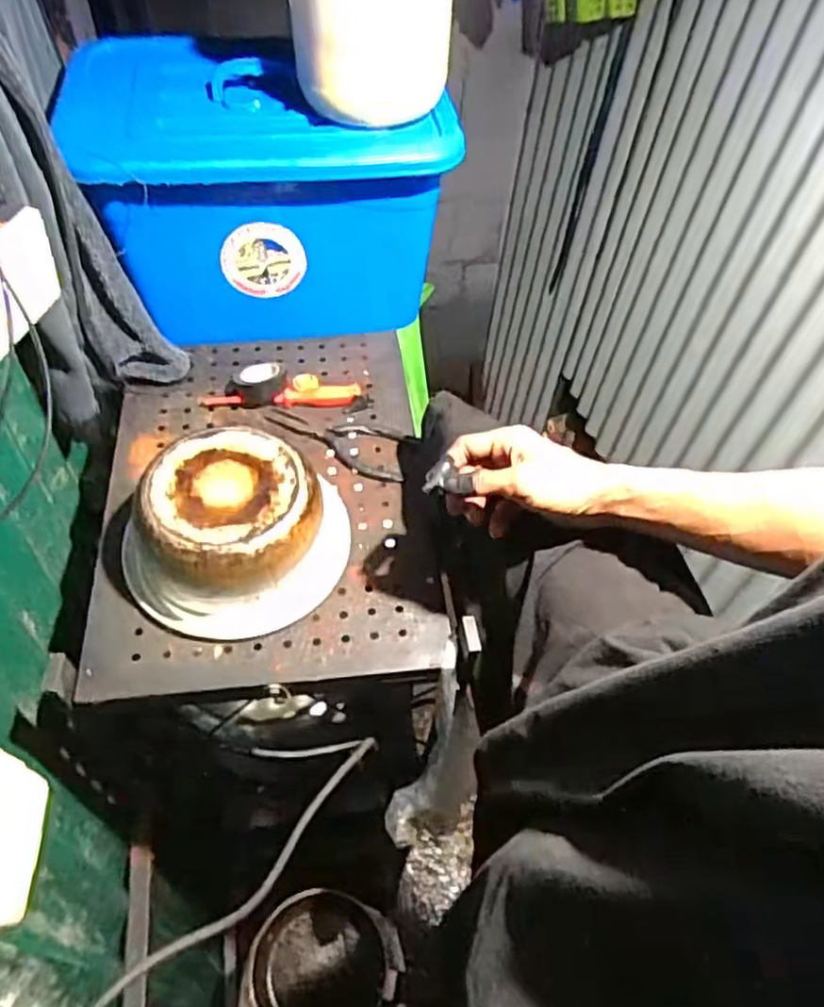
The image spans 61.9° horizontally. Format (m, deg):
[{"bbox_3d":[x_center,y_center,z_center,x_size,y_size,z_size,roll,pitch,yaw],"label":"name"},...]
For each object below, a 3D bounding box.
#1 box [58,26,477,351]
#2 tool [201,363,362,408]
[{"bbox_3d":[-0.160,-0.353,0.795,0.370,0.226,0.268,-6,51,-10],"label":"box"},{"bbox_3d":[-0.141,-0.129,0.747,0.163,0.029,0.042,-1,51,-6],"label":"tool"}]

